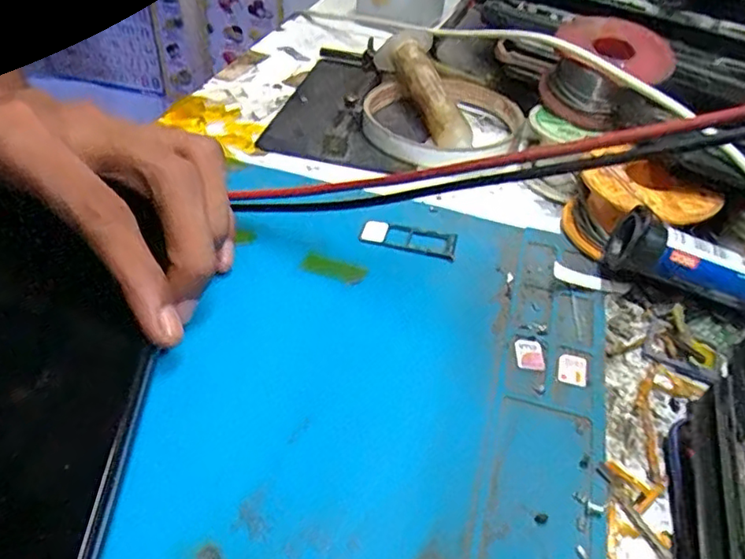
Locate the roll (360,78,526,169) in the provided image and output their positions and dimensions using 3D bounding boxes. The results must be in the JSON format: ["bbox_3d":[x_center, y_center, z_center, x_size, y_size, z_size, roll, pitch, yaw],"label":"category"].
[{"bbox_3d":[0.035,-0.084,0.312,0.077,0.014,0.093,28,46,25],"label":"roll"}]

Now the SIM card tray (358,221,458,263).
[{"bbox_3d":[0.015,-0.017,0.243,0.039,0.004,0.016,13,41,10],"label":"SIM card tray"}]

